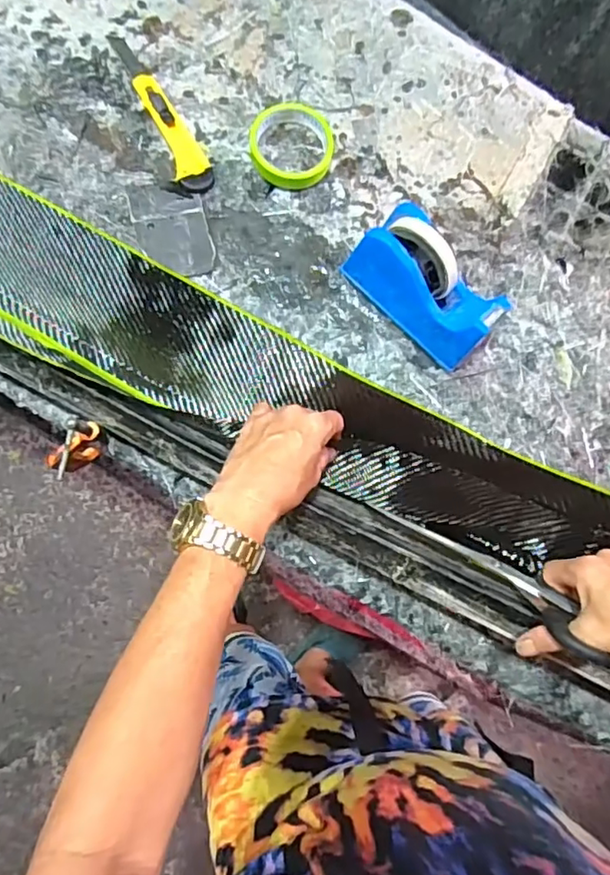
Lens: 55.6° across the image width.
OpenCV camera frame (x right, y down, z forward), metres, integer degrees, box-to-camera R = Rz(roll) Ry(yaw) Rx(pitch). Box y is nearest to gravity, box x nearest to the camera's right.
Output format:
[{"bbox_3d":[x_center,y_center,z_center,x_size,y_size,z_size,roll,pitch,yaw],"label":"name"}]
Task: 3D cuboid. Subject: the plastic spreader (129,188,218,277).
[{"bbox_3d":[-0.138,-0.217,0.606,0.072,0.006,0.103,-14,81,-8],"label":"plastic spreader"}]

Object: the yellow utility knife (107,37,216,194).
[{"bbox_3d":[-0.156,-0.355,0.627,0.037,0.016,0.204,-27,87,-10],"label":"yellow utility knife"}]

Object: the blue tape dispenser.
[{"bbox_3d":[0.124,-0.151,0.577,0.074,0.104,0.159,-43,88,-11],"label":"blue tape dispenser"}]

